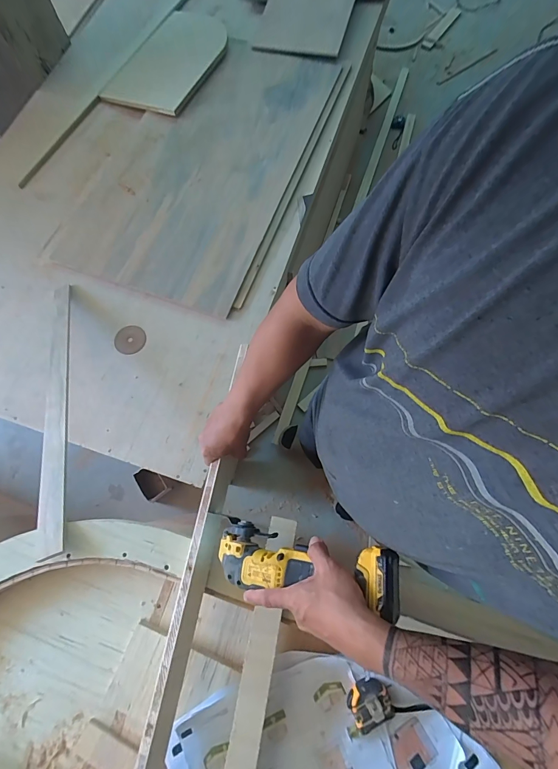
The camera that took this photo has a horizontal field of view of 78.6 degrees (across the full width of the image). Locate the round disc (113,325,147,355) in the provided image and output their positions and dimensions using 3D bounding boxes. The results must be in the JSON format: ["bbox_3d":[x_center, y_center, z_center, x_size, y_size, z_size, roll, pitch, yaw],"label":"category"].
[{"bbox_3d":[-0.453,-0.136,1.037,0.087,0.010,0.094,0,73,1],"label":"round disc"}]

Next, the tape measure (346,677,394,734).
[{"bbox_3d":[0.147,0.517,0.554,0.067,0.034,0.065,-23,74,-6],"label":"tape measure"}]

